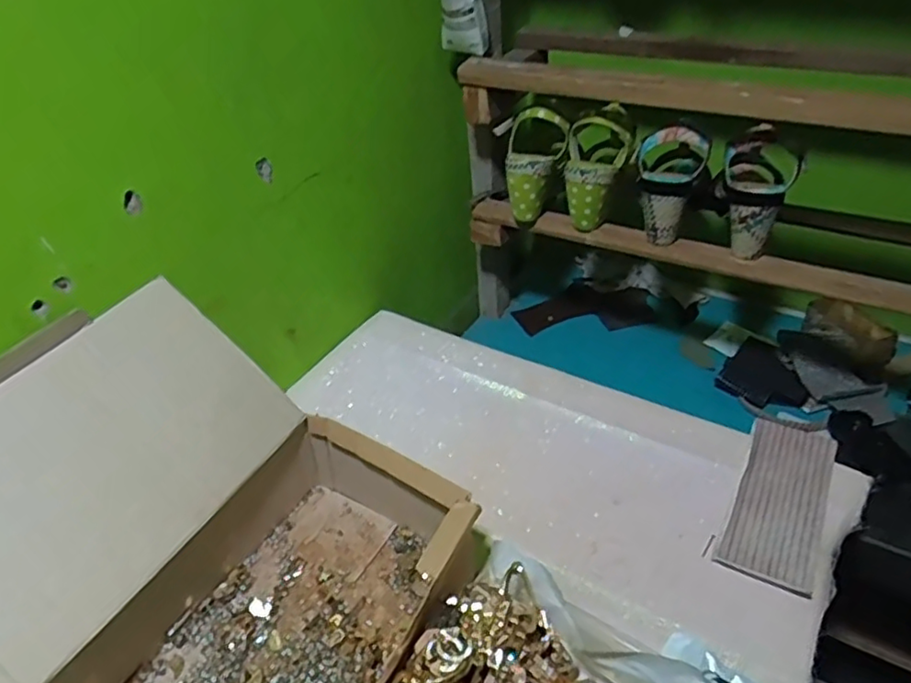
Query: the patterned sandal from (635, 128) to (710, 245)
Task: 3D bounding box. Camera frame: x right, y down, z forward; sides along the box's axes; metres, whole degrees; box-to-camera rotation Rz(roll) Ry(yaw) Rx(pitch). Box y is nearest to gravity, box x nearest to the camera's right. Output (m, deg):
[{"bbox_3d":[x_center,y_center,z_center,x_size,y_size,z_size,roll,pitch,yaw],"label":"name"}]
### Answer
[{"bbox_3d":[0.262,-0.194,0.785,0.082,0.131,0.083,9,40,17],"label":"patterned sandal"}]

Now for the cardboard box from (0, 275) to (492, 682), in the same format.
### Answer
[{"bbox_3d":[-0.201,0.167,0.499,0.347,0.232,0.327,19,46,25],"label":"cardboard box"}]

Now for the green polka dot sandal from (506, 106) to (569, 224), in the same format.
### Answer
[{"bbox_3d":[0.099,-0.231,0.851,0.072,0.139,0.072,15,9,22],"label":"green polka dot sandal"}]

